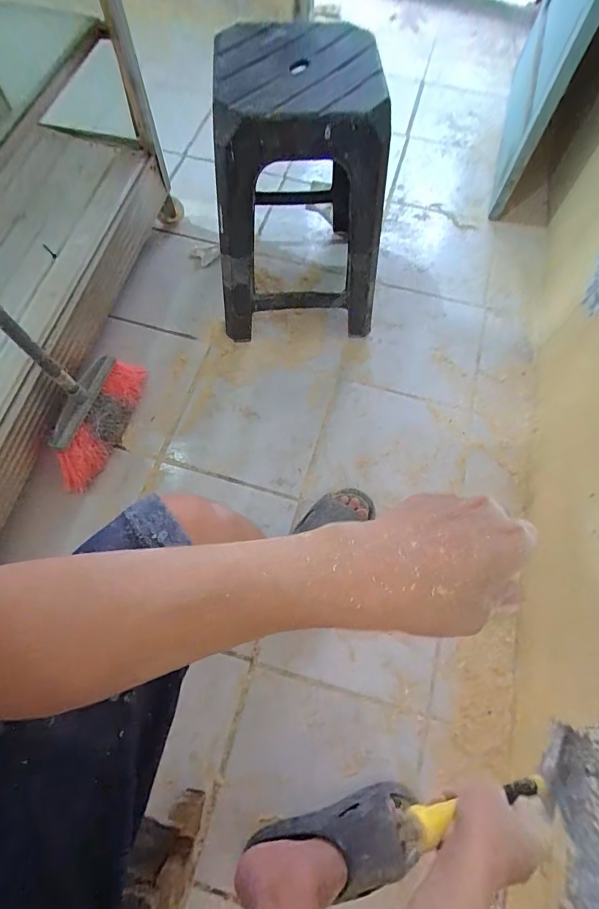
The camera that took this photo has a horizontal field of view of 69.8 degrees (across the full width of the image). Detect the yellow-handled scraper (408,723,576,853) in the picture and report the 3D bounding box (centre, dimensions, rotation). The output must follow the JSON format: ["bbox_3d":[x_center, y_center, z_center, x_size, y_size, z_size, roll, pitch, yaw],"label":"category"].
[{"bbox_3d":[0.228,0.373,0.471,0.326,0.031,0.088,16,61,-36],"label":"yellow-handled scraper"}]

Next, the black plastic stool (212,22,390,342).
[{"bbox_3d":[-0.003,-0.488,0.862,0.321,0.463,0.276,-3,68,-3],"label":"black plastic stool"}]

